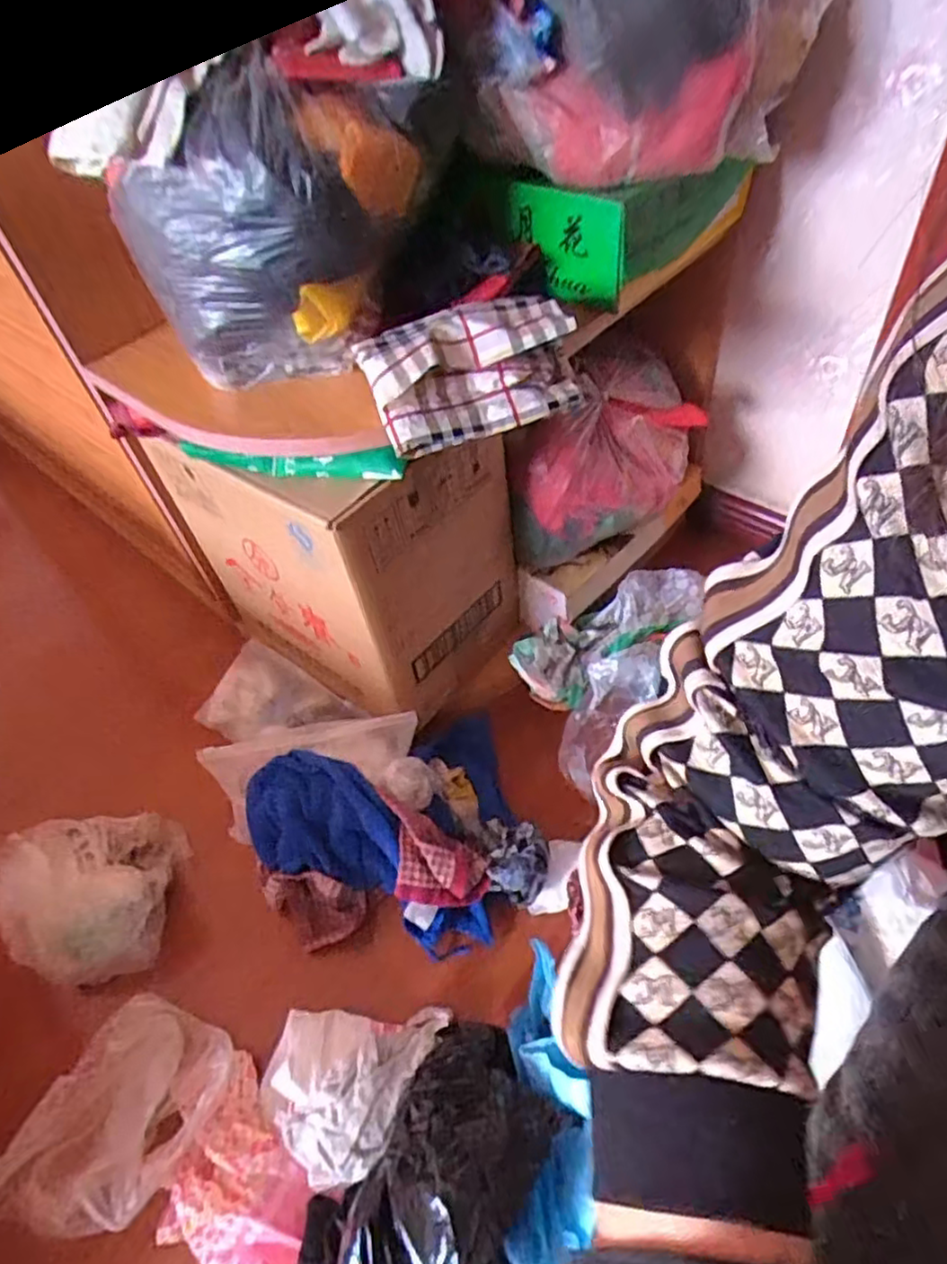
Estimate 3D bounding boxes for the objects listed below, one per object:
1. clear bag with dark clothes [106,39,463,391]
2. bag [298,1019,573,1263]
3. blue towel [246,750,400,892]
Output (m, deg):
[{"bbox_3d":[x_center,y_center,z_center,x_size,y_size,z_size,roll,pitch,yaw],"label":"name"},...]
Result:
[{"bbox_3d":[-0.144,-0.332,0.567,0.131,0.214,0.198,31,61,27],"label":"clear bag with dark clothes"},{"bbox_3d":[-0.009,0.405,0.513,0.135,0.137,0.202,22,57,22],"label":"bag"},{"bbox_3d":[-0.164,0.196,0.741,0.175,0.065,0.114,7,53,11],"label":"blue towel"}]

